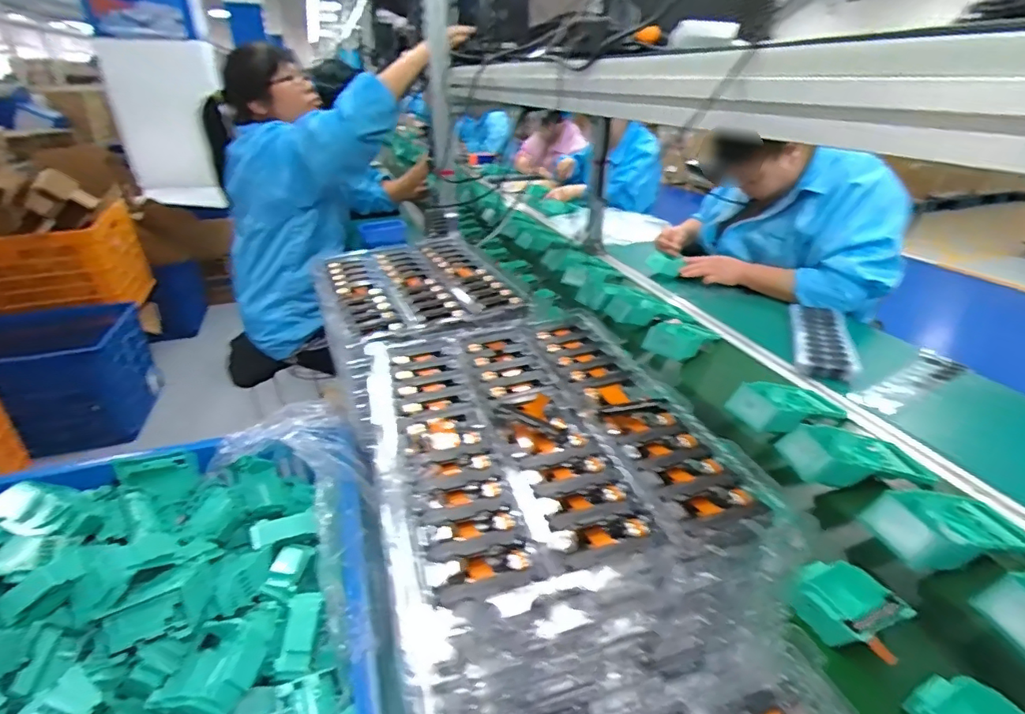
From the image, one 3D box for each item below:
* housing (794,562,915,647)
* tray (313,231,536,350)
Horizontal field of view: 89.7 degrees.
[{"bbox_3d":[0.326,0.245,0.504,0.077,0.041,0.087,-16,33,-26],"label":"housing"},{"bbox_3d":[-0.151,-0.122,0.798,0.268,0.023,0.413,-13,32,-22],"label":"tray"}]

